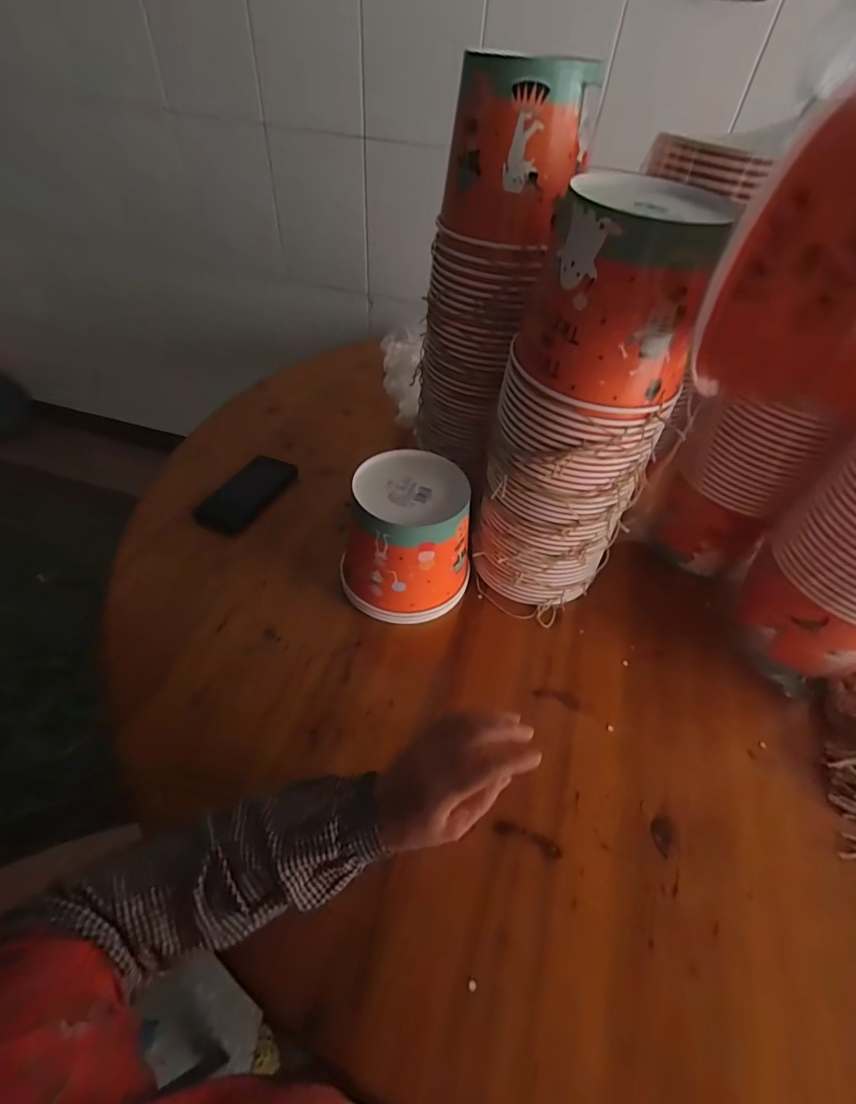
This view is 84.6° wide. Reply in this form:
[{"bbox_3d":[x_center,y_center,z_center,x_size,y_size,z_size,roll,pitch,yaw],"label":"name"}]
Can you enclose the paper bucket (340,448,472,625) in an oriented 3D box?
[{"bbox_3d":[-0.021,-0.009,0.564,0.138,0.152,0.131,2,47,-3],"label":"paper bucket"}]

